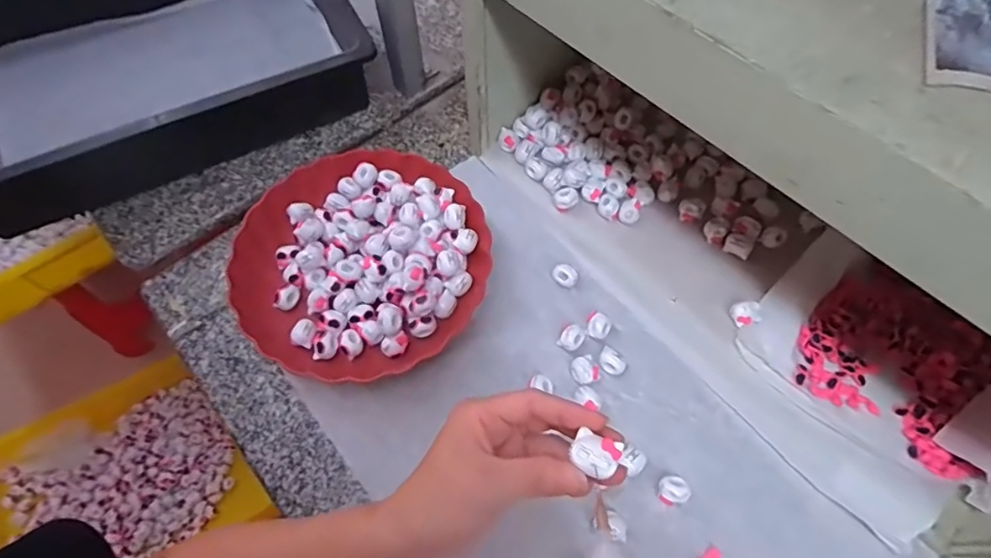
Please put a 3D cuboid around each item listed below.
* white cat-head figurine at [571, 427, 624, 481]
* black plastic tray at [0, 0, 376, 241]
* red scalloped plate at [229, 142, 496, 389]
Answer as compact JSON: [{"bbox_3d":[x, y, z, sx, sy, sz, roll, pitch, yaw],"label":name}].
[{"bbox_3d":[0.053,0.093,0.270,0.024,0.007,0.021,31,68,14],"label":"white cat-head figurine"},{"bbox_3d":[-0.405,-0.248,0.592,0.459,0.103,0.323,-28,67,-13],"label":"black plastic tray"},{"bbox_3d":[-0.128,-0.021,0.515,0.232,0.052,0.231,-8,64,-4],"label":"red scalloped plate"}]

